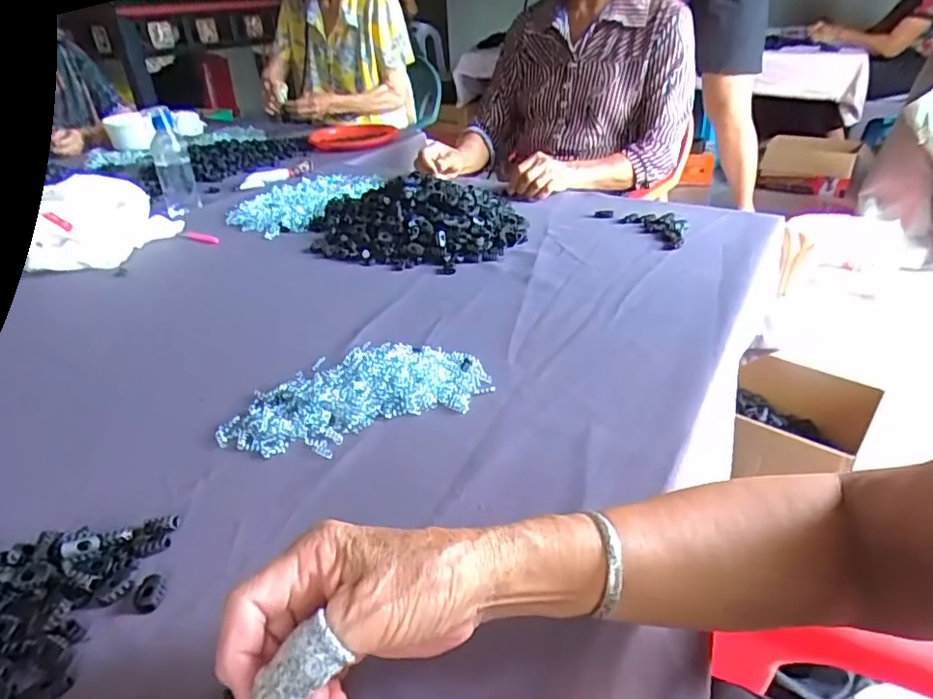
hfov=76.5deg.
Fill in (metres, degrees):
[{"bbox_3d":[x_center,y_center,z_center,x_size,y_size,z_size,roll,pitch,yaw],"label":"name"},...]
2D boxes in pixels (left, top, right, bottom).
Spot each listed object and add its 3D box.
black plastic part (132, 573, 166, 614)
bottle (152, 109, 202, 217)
[{"bbox_3d":[-0.196,0.152,0.368,0.019,0.011,0.019,-2,32,1],"label":"black plastic part"},{"bbox_3d":[-0.522,-0.331,1.041,0.067,0.145,0.052,-17,35,-22],"label":"bottle"}]

